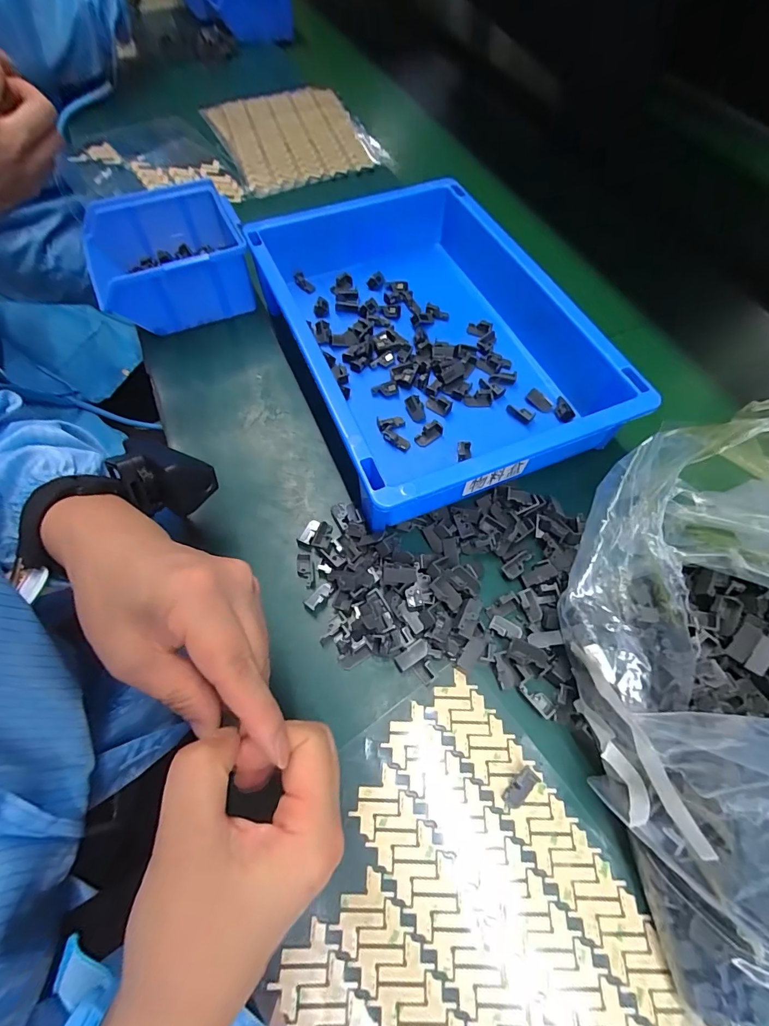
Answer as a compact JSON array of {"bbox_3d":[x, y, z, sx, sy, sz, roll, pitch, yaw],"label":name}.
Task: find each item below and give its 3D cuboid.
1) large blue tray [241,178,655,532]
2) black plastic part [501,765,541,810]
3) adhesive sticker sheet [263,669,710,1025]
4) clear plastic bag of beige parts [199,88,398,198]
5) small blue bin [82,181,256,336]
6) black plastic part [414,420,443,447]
[{"bbox_3d":[0.035,-0.150,0.360,0.217,0.066,0.306,-19,63,-13],"label":"large blue tray"},{"bbox_3d":[0.077,0.154,0.243,0.024,0.004,0.011,-39,69,-21],"label":"black plastic part"},{"bbox_3d":[0.050,0.223,0.205,0.173,0.010,0.241,-32,67,-18],"label":"adhesive sticker sheet"},{"bbox_3d":[-0.118,-0.498,0.572,0.188,0.014,0.221,-24,67,-10],"label":"clear plastic bag of beige parts"},{"bbox_3d":[-0.201,-0.234,0.408,0.132,0.066,0.120,-21,63,-13],"label":"small blue bin"},{"bbox_3d":[0.034,-0.062,0.338,0.022,0.008,0.013,-35,68,-19],"label":"black plastic part"}]

